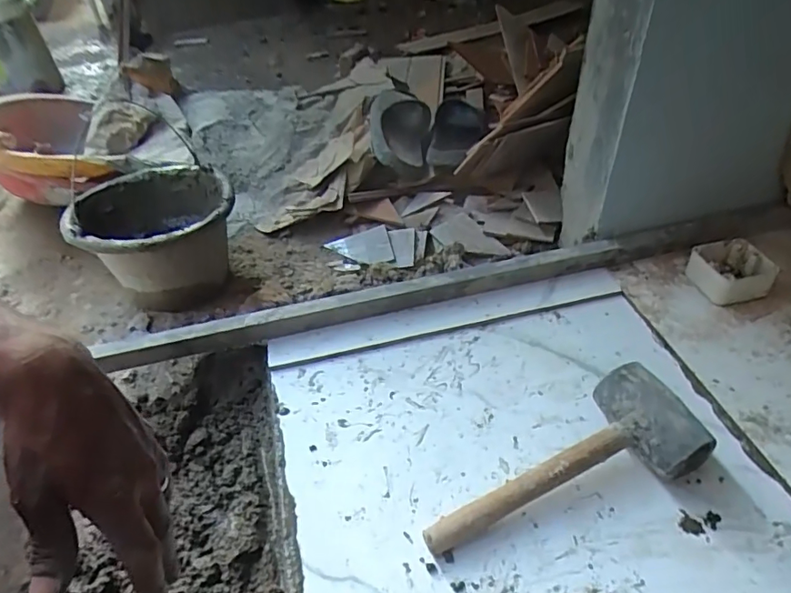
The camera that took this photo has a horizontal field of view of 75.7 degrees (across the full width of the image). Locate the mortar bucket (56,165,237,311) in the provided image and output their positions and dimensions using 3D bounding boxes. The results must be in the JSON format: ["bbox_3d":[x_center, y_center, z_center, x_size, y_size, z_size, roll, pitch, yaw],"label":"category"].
[{"bbox_3d":[-0.373,-0.102,0.830,0.224,0.168,0.246,-3,45,3],"label":"mortar bucket"}]

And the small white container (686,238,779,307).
[{"bbox_3d":[0.459,-0.036,0.701,0.092,0.041,0.091,-11,45,-4],"label":"small white container"}]

